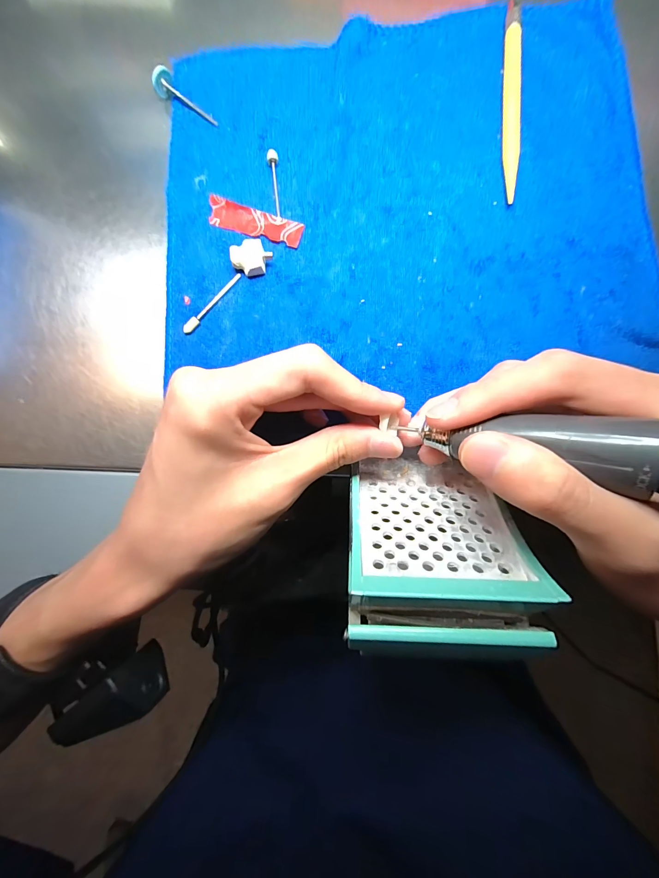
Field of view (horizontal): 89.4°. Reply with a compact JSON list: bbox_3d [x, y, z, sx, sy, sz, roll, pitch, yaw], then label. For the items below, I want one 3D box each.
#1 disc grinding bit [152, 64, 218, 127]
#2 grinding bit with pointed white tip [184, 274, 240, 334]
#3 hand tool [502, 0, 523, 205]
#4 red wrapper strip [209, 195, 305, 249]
[{"bbox_3d":[-0.093,-0.215,0.211,0.014,0.013,0.044,-44,83,-2],"label":"disc grinding bit"},{"bbox_3d":[-0.072,-0.082,0.202,0.005,0.004,0.047,41,89,8],"label":"grinding bit with pointed white tip"},{"bbox_3d":[0.109,-0.202,0.199,0.010,0.005,0.130,4,84,4],"label":"hand tool"},{"bbox_3d":[-0.045,-0.133,0.202,0.058,0.007,0.017,18,85,5],"label":"red wrapper strip"}]

